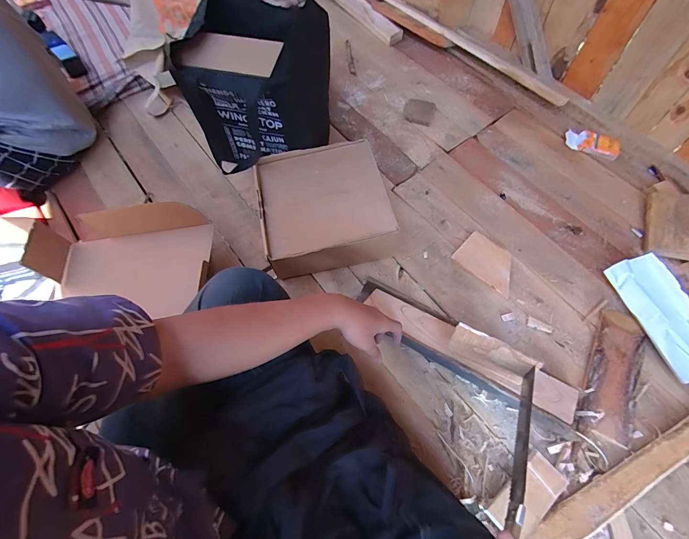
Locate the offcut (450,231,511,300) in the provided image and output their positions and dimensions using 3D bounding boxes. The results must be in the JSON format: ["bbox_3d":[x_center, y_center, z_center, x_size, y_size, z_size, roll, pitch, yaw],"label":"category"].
[{"bbox_3d":[0.309,-0.017,0.709,0.129,0.012,0.088,41,72,19],"label":"offcut"}]

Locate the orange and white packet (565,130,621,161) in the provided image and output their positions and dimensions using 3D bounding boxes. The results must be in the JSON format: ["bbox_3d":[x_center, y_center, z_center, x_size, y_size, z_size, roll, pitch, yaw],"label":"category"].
[{"bbox_3d":[0.621,-0.314,0.832,0.124,0.018,0.063,24,68,13],"label":"orange and white packet"}]

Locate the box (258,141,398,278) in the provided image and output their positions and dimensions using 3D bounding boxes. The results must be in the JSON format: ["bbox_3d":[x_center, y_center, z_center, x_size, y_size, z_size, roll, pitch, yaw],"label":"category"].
[{"bbox_3d":[-0.046,-0.134,0.722,0.250,0.109,0.262,-12,65,-4],"label":"box"}]

